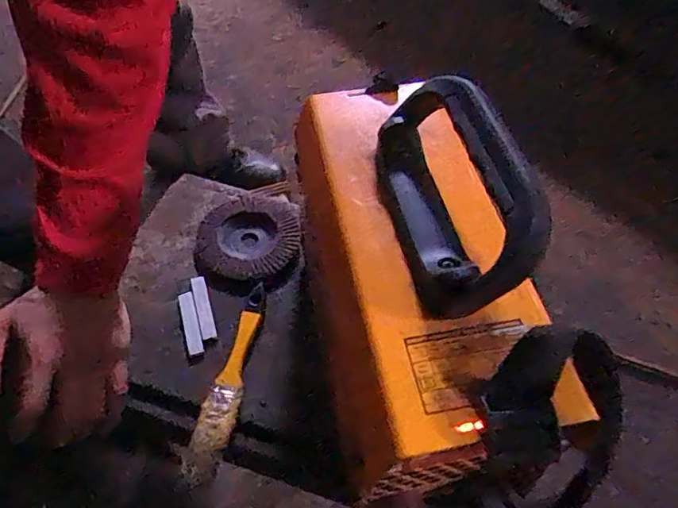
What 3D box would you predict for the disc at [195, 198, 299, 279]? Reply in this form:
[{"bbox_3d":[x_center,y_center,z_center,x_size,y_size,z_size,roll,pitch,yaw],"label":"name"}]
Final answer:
[{"bbox_3d":[-0.089,-0.019,0.509,0.097,0.013,0.105,2,50,-2],"label":"disc"}]

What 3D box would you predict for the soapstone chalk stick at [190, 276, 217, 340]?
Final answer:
[{"bbox_3d":[-0.121,0.046,0.460,0.012,0.005,0.064,-14,53,-15],"label":"soapstone chalk stick"}]

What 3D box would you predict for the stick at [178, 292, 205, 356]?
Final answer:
[{"bbox_3d":[-0.130,0.059,0.452,0.013,0.004,0.061,-15,53,-16],"label":"stick"}]

